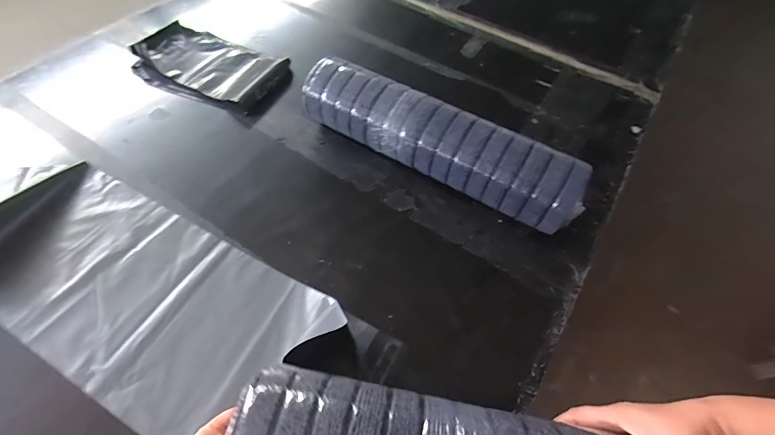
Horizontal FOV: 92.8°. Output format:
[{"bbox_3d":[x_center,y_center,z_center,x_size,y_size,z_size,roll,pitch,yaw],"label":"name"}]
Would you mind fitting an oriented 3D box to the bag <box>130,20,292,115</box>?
[{"bbox_3d":[-0.417,-0.358,0.855,0.354,0.044,0.212,22,57,13],"label":"bag"}]

